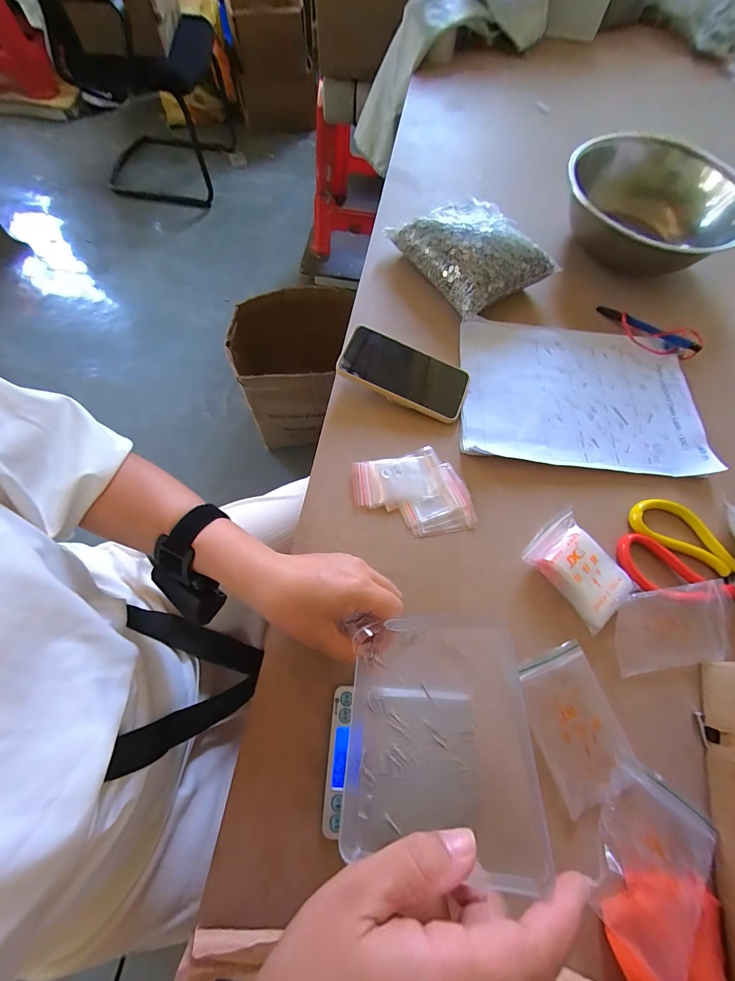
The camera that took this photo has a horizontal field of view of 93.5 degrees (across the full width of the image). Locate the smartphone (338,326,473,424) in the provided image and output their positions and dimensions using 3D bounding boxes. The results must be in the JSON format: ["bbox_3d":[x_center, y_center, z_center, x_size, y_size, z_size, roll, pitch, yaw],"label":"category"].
[{"bbox_3d":[0.046,-0.144,0.424,0.156,0.008,0.077,23,75,-3],"label":"smartphone"}]

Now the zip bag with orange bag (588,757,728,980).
[{"bbox_3d":[0.229,0.321,0.265,0.095,0.017,0.163,18,70,5],"label":"zip bag with orange bag"}]

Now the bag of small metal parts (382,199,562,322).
[{"bbox_3d":[0.144,-0.346,0.490,0.150,0.066,0.195,-31,73,-13],"label":"bag of small metal parts"}]

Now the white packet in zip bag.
[{"bbox_3d":[0.217,0.081,0.353,0.072,0.021,0.103,-34,74,-14],"label":"white packet in zip bag"}]

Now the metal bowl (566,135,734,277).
[{"bbox_3d":[0.422,-0.425,0.526,0.246,0.085,0.246,1,69,-2],"label":"metal bowl"}]

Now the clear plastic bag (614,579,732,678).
[{"bbox_3d":[0.307,0.135,0.344,0.127,0.008,0.075,-7,83,-4],"label":"clear plastic bag"}]

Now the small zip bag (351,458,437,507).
[{"bbox_3d":[0.028,-0.011,0.391,0.086,0.004,0.052,-7,70,-5],"label":"small zip bag"}]

